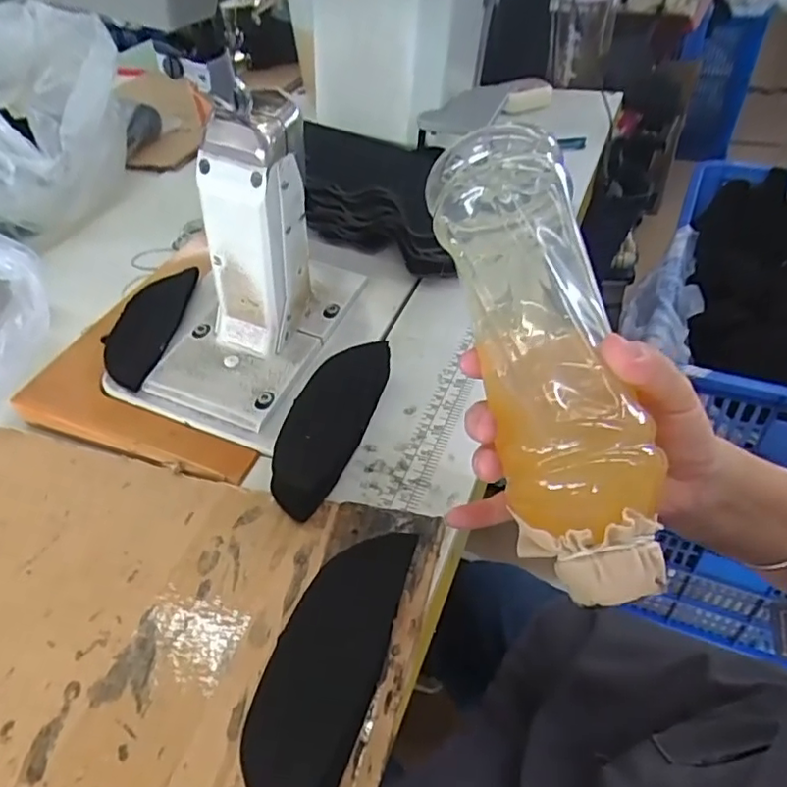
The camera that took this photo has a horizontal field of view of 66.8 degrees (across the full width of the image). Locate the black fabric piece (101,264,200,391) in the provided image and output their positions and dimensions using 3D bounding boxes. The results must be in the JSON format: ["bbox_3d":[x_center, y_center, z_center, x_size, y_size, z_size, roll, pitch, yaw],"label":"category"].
[{"bbox_3d":[-0.203,-0.058,0.490,0.050,0.011,0.141,-2,44,5],"label":"black fabric piece"}]

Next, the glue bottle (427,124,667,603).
[{"bbox_3d":[0.066,-0.021,0.268,0.055,0.068,0.213,-10,68,-3],"label":"glue bottle"}]

